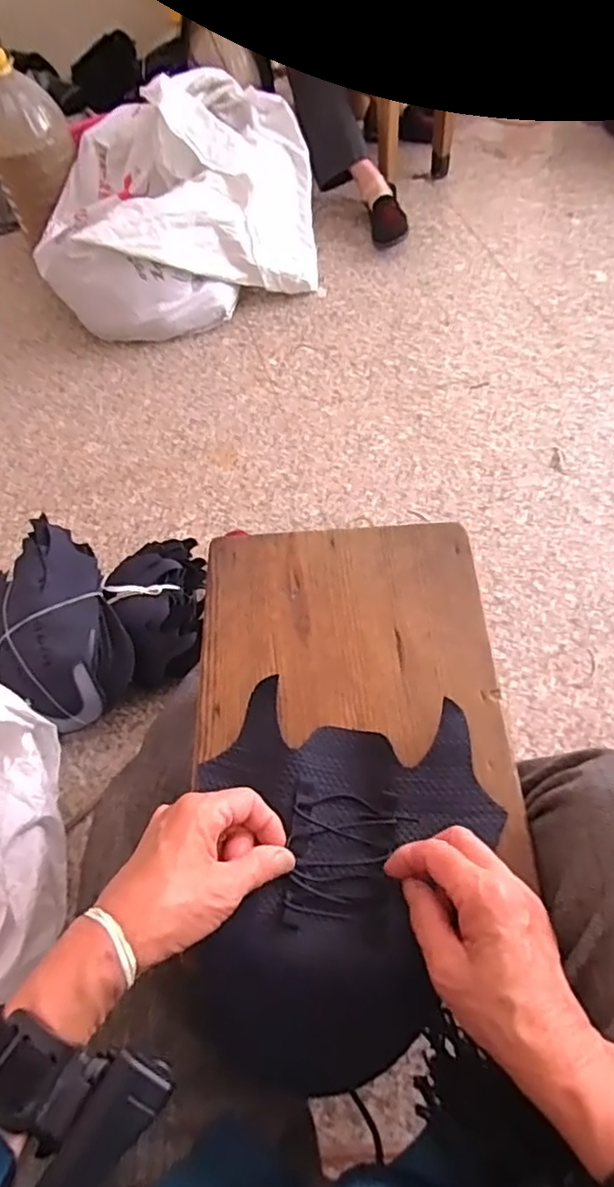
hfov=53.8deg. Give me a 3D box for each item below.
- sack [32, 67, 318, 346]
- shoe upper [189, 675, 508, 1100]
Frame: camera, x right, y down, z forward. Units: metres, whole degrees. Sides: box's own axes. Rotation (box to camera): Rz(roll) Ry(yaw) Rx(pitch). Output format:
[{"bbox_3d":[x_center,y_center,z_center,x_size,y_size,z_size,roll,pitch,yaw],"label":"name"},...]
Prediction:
[{"bbox_3d":[-0.285,-0.837,1.329,0.591,0.294,0.477,-6,59,2],"label":"sack"},{"bbox_3d":[0.023,0.198,0.419,0.190,0.079,0.230,7,62,8],"label":"shoe upper"}]

